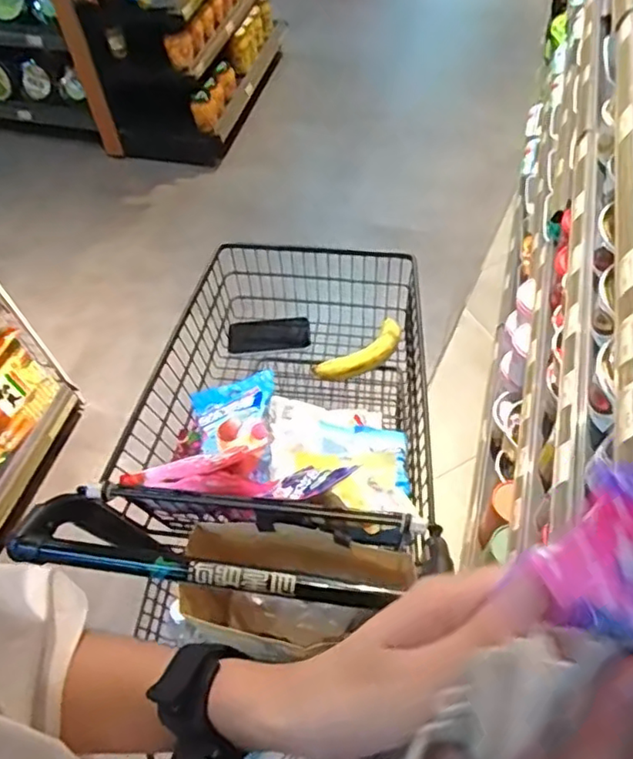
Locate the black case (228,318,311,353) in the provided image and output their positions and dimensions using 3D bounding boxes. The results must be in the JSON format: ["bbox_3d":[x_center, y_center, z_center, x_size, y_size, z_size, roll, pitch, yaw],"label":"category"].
[{"bbox_3d":[-0.092,-0.087,1.191,0.157,0.015,0.066,-4,69,3],"label":"black case"}]

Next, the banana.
[{"bbox_3d":[0.084,-0.047,1.127,0.185,0.040,0.064,-33,60,-18],"label":"banana"}]

